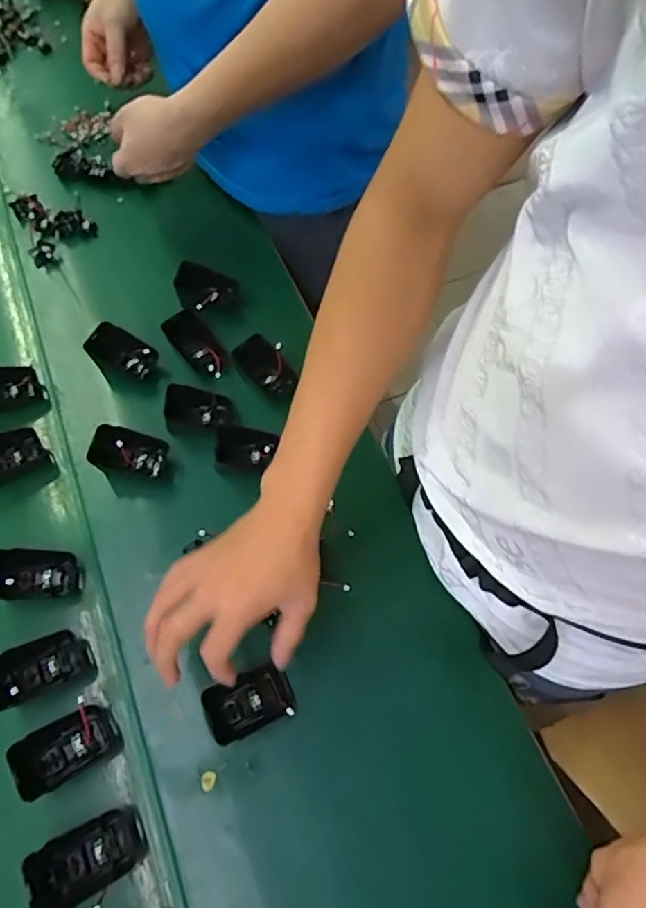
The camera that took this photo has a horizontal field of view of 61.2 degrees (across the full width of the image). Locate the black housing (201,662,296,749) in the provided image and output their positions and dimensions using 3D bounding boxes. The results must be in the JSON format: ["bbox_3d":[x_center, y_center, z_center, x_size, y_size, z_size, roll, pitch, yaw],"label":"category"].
[{"bbox_3d":[-0.058,0.202,0.442,0.065,0.041,0.040,-21,69,-10],"label":"black housing"}]

